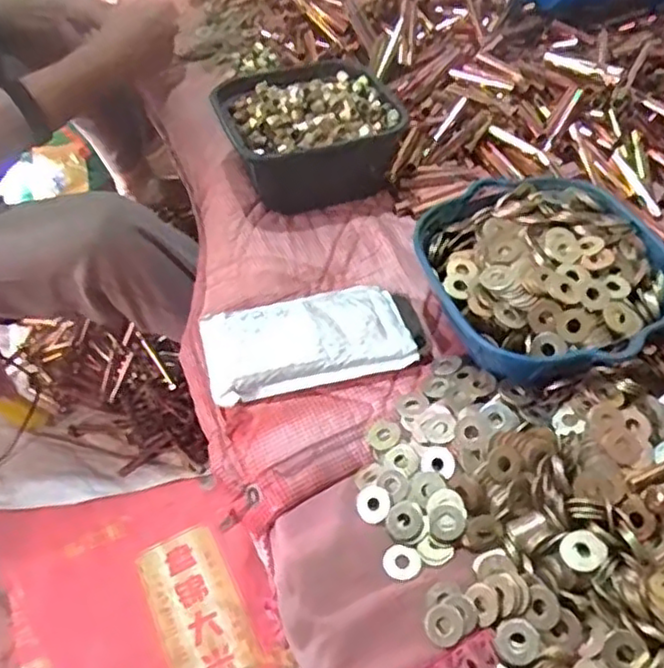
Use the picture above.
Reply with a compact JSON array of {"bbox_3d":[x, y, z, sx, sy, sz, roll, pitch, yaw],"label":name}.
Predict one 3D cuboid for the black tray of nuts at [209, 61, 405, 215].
[{"bbox_3d":[-0.020,-0.208,0.708,0.162,0.068,0.174,-19,51,-12],"label":"black tray of nuts"}]

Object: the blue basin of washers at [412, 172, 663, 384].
[{"bbox_3d":[0.172,-0.052,0.559,0.186,0.055,0.191,-2,49,2],"label":"blue basin of washers"}]

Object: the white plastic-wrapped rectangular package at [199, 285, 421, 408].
[{"bbox_3d":[-0.022,0.003,0.573,0.164,0.023,0.094,-14,50,-8],"label":"white plastic-wrapped rectangular package"}]

